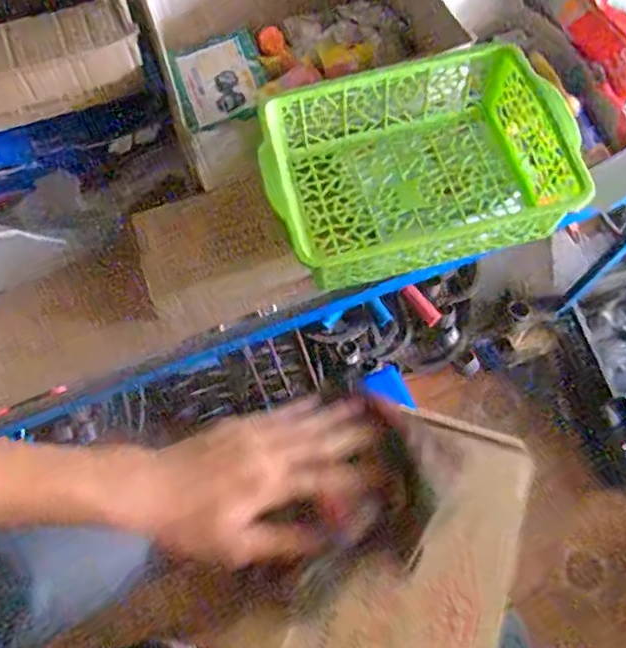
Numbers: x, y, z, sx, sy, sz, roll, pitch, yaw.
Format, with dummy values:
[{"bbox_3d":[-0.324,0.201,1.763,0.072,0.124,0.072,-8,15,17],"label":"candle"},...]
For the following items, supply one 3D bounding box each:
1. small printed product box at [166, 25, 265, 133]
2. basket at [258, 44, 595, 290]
[{"bbox_3d":[-0.126,-0.330,0.768,0.114,0.030,0.134,-15,70,-3],"label":"small printed product box"},{"bbox_3d":[0.106,-0.165,0.609,0.299,0.085,0.212,-14,70,-3],"label":"basket"}]

